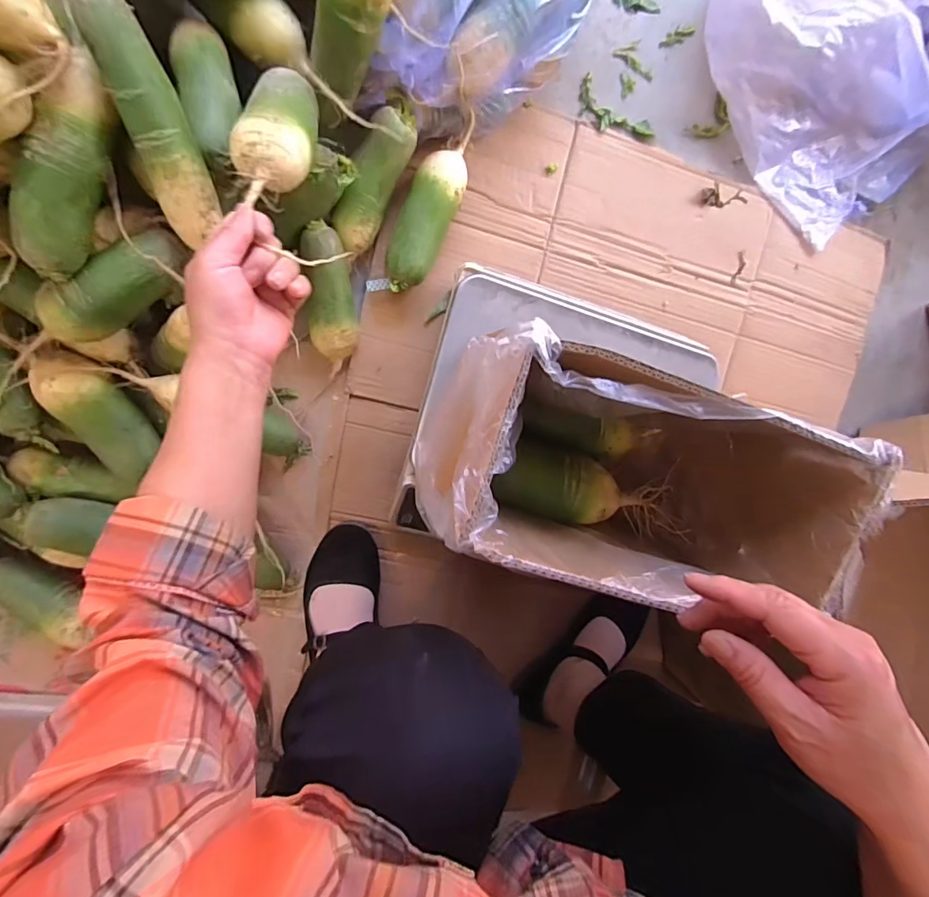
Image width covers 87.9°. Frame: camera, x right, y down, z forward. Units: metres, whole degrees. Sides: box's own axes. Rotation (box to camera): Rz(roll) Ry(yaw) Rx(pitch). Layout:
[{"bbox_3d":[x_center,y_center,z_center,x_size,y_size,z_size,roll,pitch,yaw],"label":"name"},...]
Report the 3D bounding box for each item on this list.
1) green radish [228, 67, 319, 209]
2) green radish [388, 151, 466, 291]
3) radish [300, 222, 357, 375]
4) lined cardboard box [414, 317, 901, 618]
[{"bbox_3d":[-0.161,-0.264,0.419,0.057,0.057,0.172,5,61,-9],"label":"green radish"},{"bbox_3d":[-0.047,-0.263,0.562,0.057,0.055,0.165,23,93,-12],"label":"green radish"},{"bbox_3d":[-0.152,-0.165,0.543,0.054,0.043,0.164,-5,113,-9],"label":"radish"},{"bbox_3d":[0.123,0.025,0.395,0.296,0.218,0.139,15,94,-11],"label":"lined cardboard box"}]

